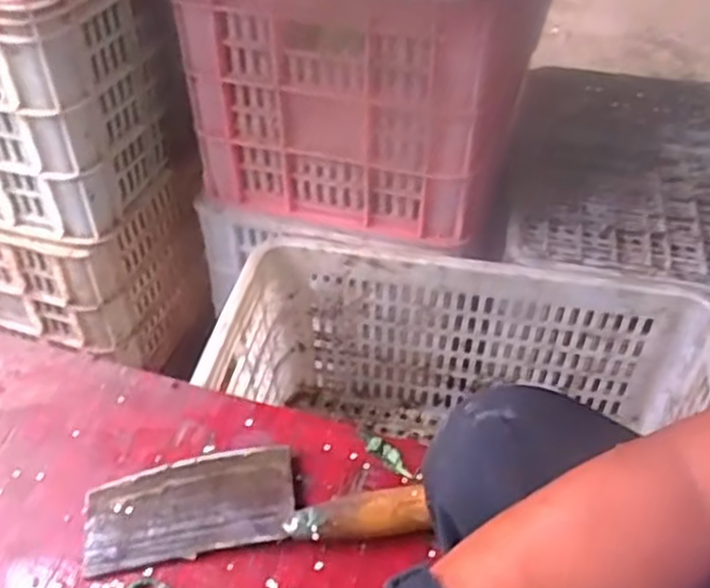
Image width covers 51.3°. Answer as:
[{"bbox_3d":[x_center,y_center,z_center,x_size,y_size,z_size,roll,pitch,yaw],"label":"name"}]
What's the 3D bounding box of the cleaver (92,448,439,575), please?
[{"bbox_3d":[-0.075,0.145,0.539,0.239,0.031,0.085,-4,44,-4],"label":"cleaver"}]

